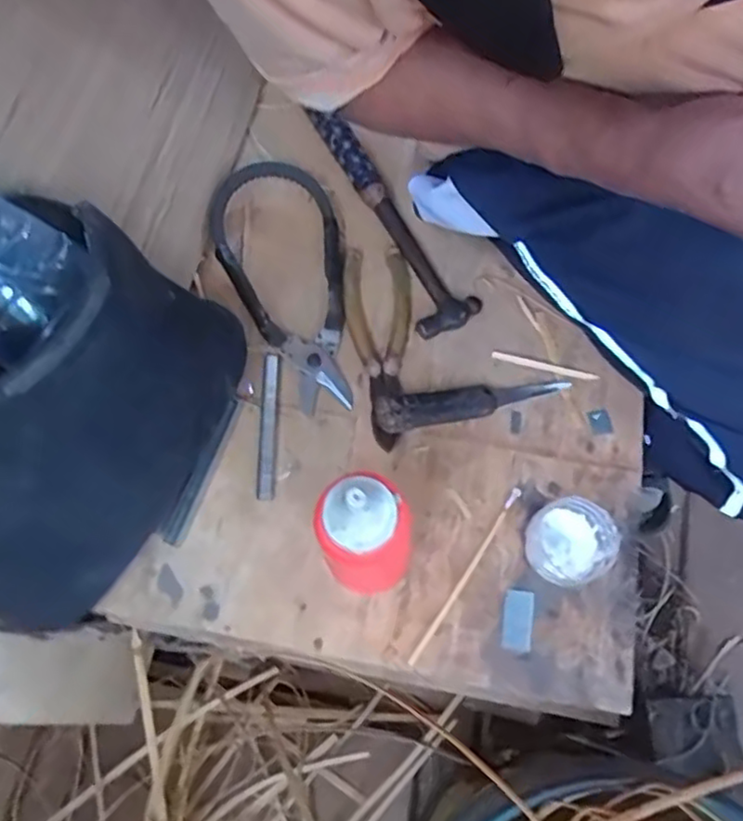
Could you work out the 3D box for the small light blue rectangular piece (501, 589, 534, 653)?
[{"bbox_3d":[0.099,0.142,0.448,0.018,0.004,0.039,10,69,3],"label":"small light blue rectangular piece"}]

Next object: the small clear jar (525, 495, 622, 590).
[{"bbox_3d":[0.134,0.089,0.449,0.055,0.036,0.056,0,68,-1],"label":"small clear jar"}]

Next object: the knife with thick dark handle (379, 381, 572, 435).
[{"bbox_3d":[0.075,-0.007,0.488,0.145,0.029,0.026,-13,69,-6],"label":"knife with thick dark handle"}]

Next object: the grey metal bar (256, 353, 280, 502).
[{"bbox_3d":[-0.076,0.010,0.487,0.013,0.008,0.110,1,68,-1],"label":"grey metal bar"}]

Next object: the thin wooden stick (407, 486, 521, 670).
[{"bbox_3d":[0.066,0.112,0.459,0.005,0.005,0.142,33,71,11],"label":"thin wooden stick"}]

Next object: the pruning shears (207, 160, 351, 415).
[{"bbox_3d":[-0.068,-0.105,0.520,0.099,0.019,0.213,-12,69,-6],"label":"pruning shears"}]

